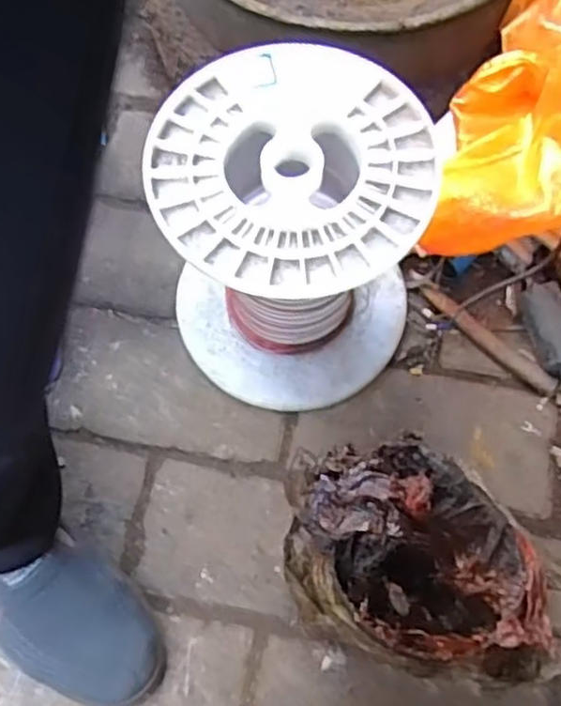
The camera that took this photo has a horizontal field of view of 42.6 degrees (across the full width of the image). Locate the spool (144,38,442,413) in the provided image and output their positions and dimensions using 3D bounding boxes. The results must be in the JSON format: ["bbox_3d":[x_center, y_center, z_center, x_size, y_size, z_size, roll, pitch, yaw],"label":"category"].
[{"bbox_3d":[0.010,-0.087,0.595,0.196,0.225,0.199,-1,69,2],"label":"spool"}]

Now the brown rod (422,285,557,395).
[{"bbox_3d":[0.193,-0.013,0.671,0.148,0.015,0.020,39,75,15],"label":"brown rod"}]

